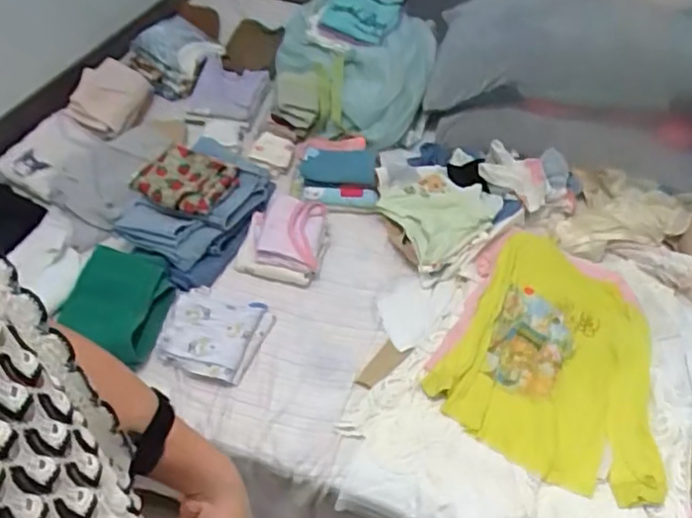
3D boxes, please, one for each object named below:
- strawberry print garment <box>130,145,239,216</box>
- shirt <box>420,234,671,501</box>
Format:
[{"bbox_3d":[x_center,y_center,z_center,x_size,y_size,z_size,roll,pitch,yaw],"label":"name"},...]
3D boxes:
[{"bbox_3d":[-0.327,-0.168,1.258,0.185,0.048,0.161,12,49,9],"label":"strawberry print garment"},{"bbox_3d":[0.406,0.169,1.115,0.394,0.044,0.472,26,52,20],"label":"shirt"}]

